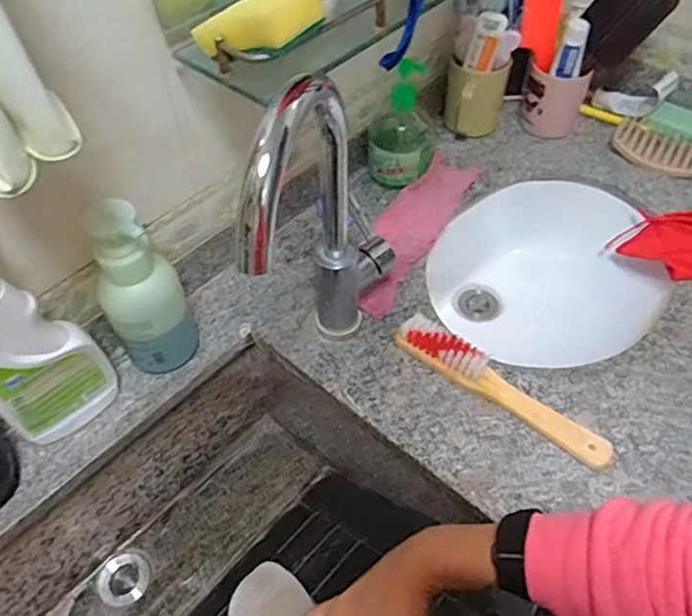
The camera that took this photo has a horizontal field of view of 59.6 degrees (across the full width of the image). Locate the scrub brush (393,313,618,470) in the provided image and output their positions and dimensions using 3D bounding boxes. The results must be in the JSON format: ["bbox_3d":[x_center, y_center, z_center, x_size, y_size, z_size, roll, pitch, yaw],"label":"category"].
[{"bbox_3d":[0.155,0.077,0.606,0.237,0.032,0.035,32,59,24],"label":"scrub brush"}]

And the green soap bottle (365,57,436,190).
[{"bbox_3d":[0.071,-0.234,0.783,0.086,0.157,0.064,2,52,4],"label":"green soap bottle"}]

